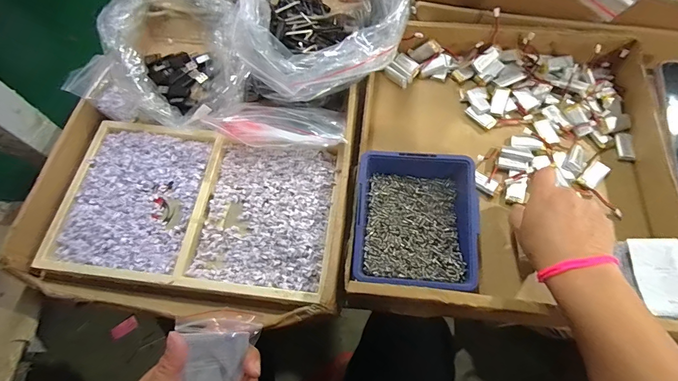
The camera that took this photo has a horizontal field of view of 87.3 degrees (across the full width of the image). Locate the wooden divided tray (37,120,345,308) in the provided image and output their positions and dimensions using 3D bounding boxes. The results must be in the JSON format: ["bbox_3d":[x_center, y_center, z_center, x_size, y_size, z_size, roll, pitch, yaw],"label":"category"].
[{"bbox_3d":[-0.163,0.018,0.423,0.316,0.023,0.189,6,66,5],"label":"wooden divided tray"}]

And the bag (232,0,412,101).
[{"bbox_3d":[-0.034,-0.221,0.457,0.205,0.138,0.212,-24,67,-8],"label":"bag"}]

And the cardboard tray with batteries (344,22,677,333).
[{"bbox_3d":[0.198,-0.042,0.427,0.338,0.064,0.375,6,66,5],"label":"cardboard tray with batteries"}]

